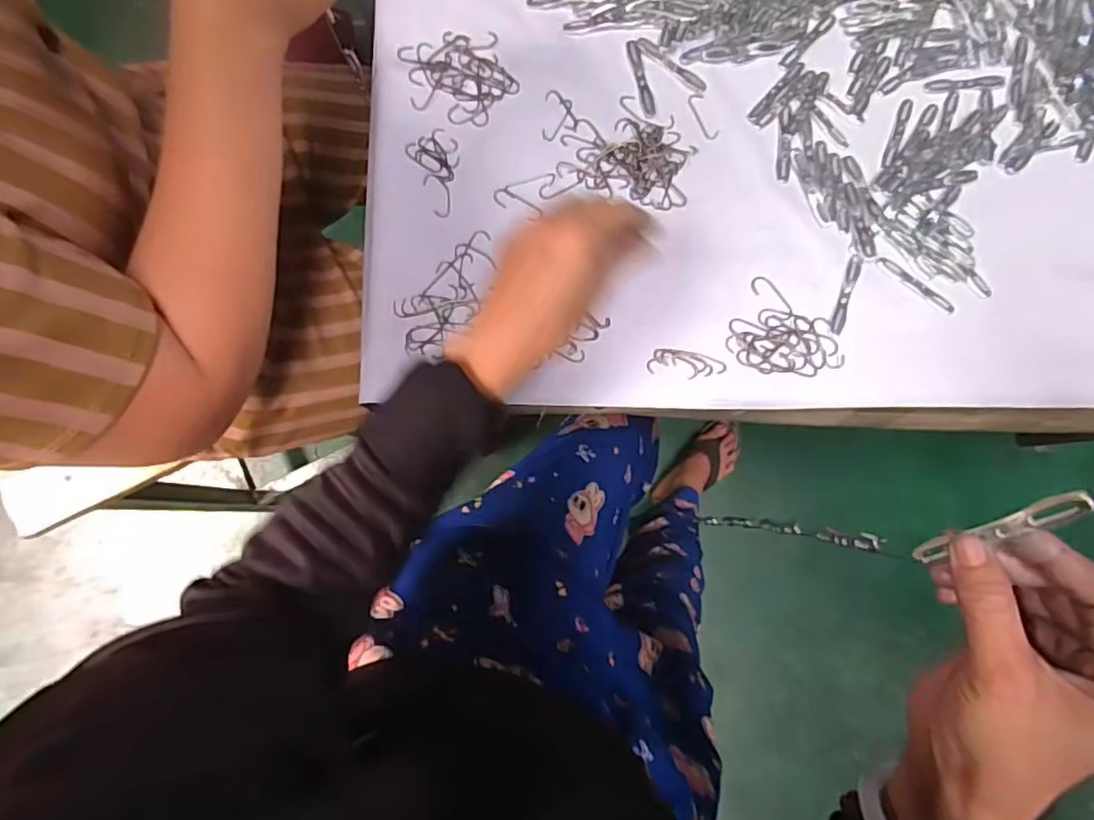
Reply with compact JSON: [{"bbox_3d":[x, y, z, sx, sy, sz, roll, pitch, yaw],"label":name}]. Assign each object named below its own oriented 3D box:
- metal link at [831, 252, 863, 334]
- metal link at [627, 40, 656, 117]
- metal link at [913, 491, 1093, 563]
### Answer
[{"bbox_3d":[0.236,-0.091,0.466,0.010,0.004,0.067,19,83,1],"label":"metal link"},{"bbox_3d":[0.077,-0.273,0.487,0.012,0.004,0.067,-14,83,-3],"label":"metal link"},{"bbox_3d":[0.182,0.049,0.242,0.010,0.071,0.006,48,50,4],"label":"metal link"}]

